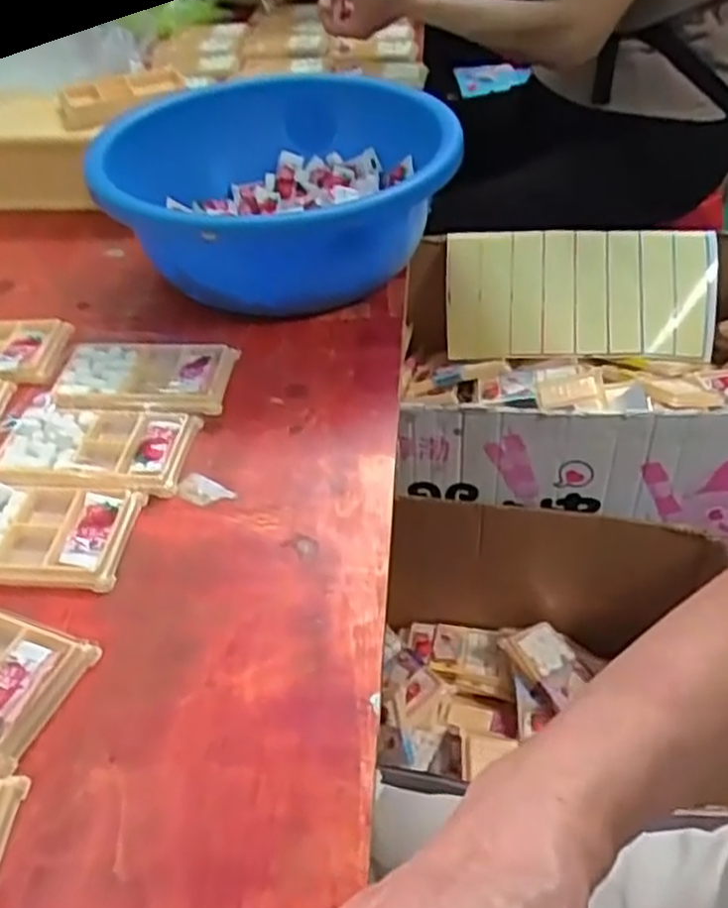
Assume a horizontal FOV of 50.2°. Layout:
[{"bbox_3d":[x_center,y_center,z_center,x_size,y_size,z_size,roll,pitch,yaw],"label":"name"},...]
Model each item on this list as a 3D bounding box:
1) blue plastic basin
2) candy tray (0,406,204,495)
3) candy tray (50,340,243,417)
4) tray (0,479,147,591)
[{"bbox_3d":[-0.080,-0.231,0.699,0.290,0.115,0.278,-2,43,2],"label":"blue plastic basin"},{"bbox_3d":[-0.192,-0.007,0.550,0.132,0.012,0.079,1,43,5],"label":"candy tray"},{"bbox_3d":[-0.172,-0.064,0.609,0.134,0.011,0.086,2,43,6],"label":"candy tray"},{"bbox_3d":[-0.216,0.048,0.493,0.137,0.010,0.077,2,43,6],"label":"tray"}]

